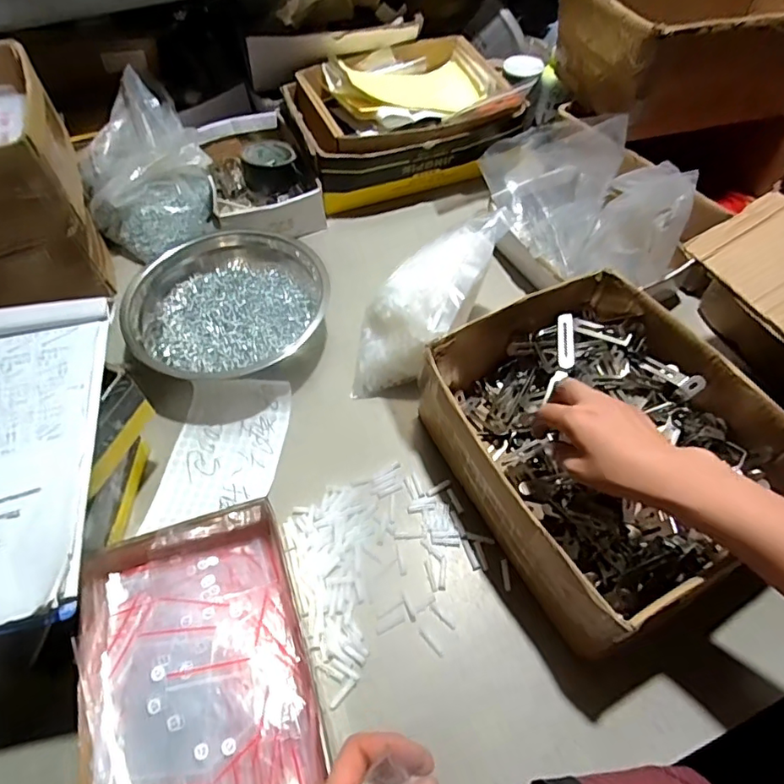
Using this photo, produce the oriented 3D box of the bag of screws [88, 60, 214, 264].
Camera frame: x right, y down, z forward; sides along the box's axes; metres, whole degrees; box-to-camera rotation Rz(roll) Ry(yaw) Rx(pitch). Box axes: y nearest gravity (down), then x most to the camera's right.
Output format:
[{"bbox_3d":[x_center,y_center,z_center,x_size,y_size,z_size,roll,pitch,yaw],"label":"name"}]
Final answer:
[{"bbox_3d":[-0.362,-0.325,0.787,0.177,0.146,0.203,-21,58,-12],"label":"bag of screws"}]

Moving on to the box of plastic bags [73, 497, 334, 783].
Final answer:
[{"bbox_3d":[-0.162,0.237,0.464,0.169,0.072,0.248,-17,57,-10],"label":"box of plastic bags"}]

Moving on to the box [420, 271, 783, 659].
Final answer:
[{"bbox_3d":[0.205,0.045,0.556,0.263,0.123,0.307,-25,59,-14],"label":"box"}]

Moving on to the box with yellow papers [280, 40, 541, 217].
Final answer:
[{"bbox_3d":[0.014,-0.442,0.875,0.333,0.127,0.248,-17,57,-10],"label":"box with yellow papers"}]

